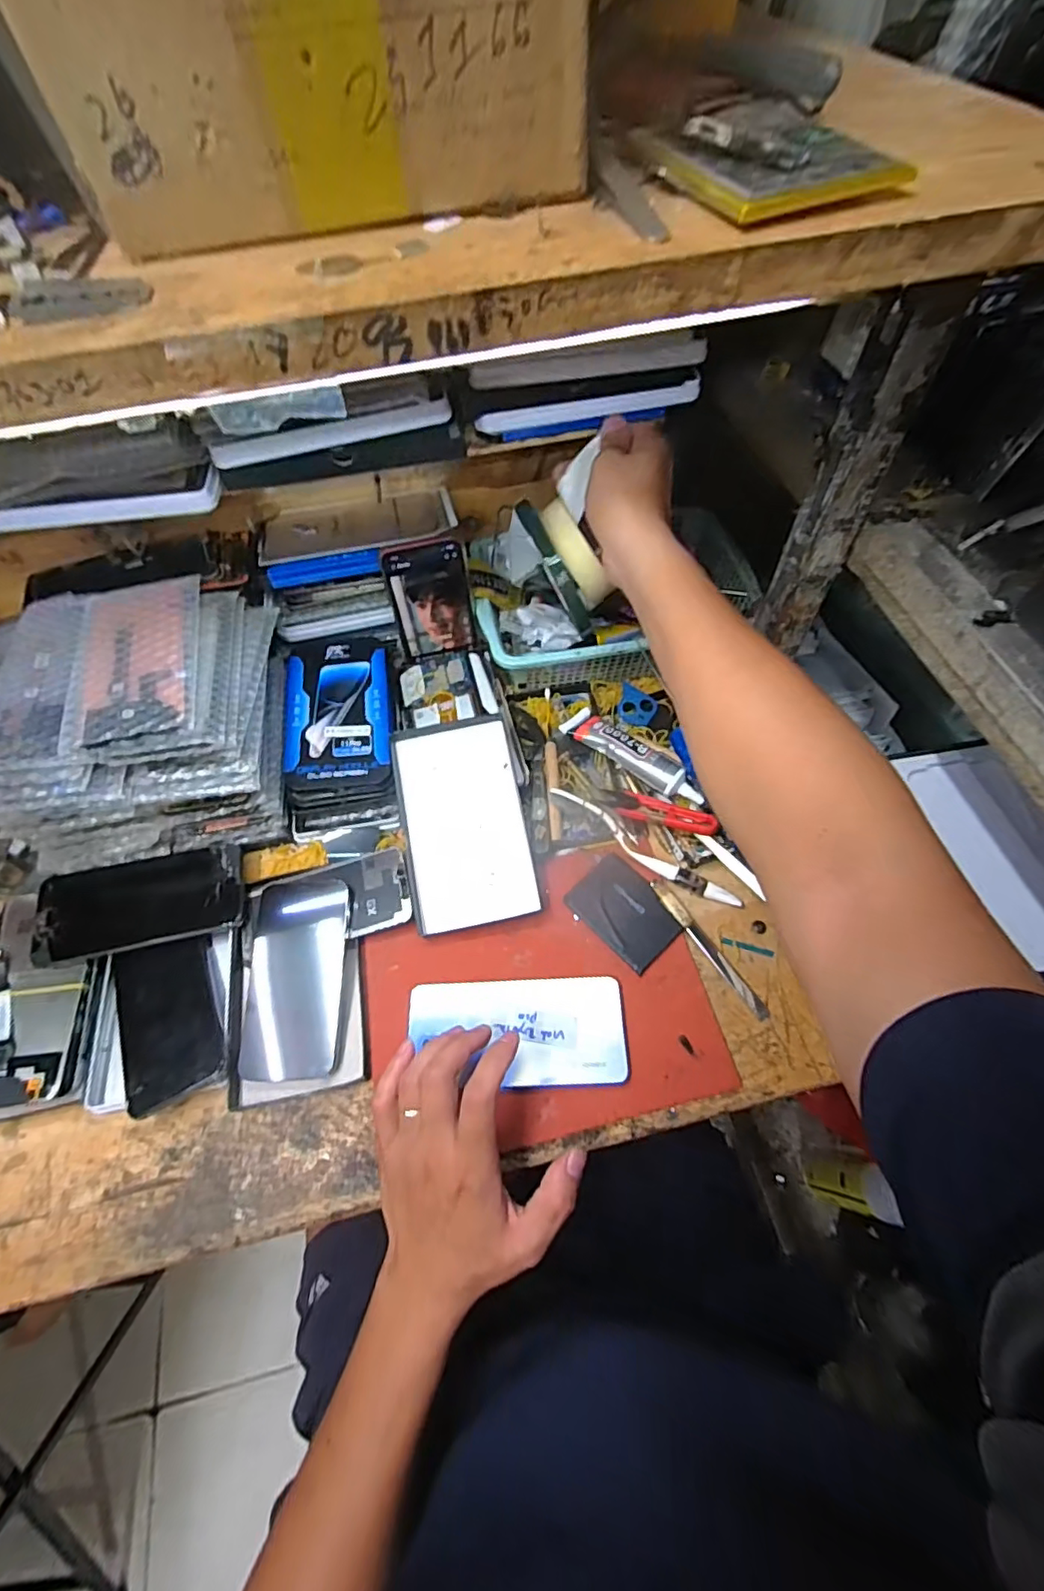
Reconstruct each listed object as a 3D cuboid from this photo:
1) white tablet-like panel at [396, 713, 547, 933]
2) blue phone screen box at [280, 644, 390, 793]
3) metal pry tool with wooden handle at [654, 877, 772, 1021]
[{"bbox_3d":[-0.049,0.020,0.513,0.106,0.008,0.184,-11,72,-3],"label":"white tablet-like panel"},{"bbox_3d":[-0.172,-0.086,0.551,0.093,0.026,0.175,-8,60,-2],"label":"blue phone screen box"},{"bbox_3d":[0.148,0.121,0.469,0.014,0.018,0.129,-32,63,-15],"label":"metal pry tool with wooden handle"}]

